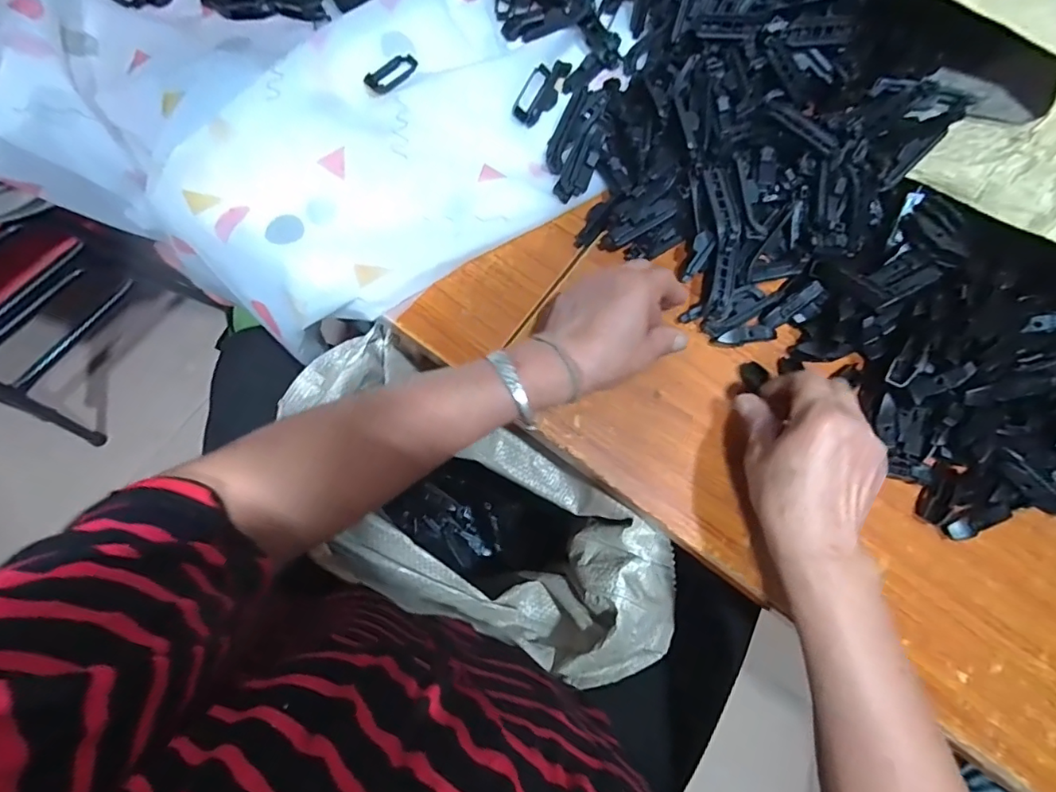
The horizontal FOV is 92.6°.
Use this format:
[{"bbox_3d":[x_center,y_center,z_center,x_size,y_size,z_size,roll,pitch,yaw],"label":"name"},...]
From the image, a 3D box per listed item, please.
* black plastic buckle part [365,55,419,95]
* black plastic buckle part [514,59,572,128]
[{"bbox_3d":[-0.121,-0.292,0.456,0.022,0.006,0.056,36,66,6],"label":"black plastic buckle part"},{"bbox_3d":[0.014,-0.285,0.467,0.028,0.017,0.077,27,76,4],"label":"black plastic buckle part"}]

